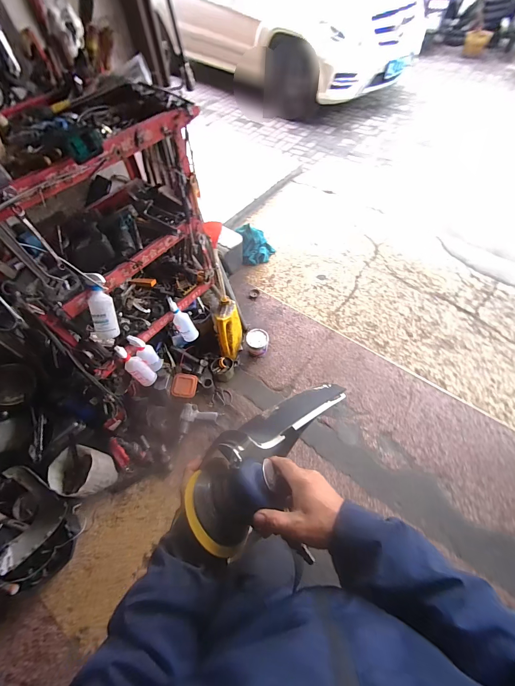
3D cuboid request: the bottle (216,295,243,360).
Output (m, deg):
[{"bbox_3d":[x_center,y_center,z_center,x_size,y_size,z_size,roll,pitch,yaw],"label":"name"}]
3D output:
[{"bbox_3d":[-0.138,-0.061,1.583,0.116,0.293,0.240,-4,57,1],"label":"bottle"}]

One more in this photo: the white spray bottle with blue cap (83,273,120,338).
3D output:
[{"bbox_3d":[-0.506,-0.117,0.972,0.068,0.217,0.083,-10,17,-9],"label":"white spray bottle with blue cap"}]

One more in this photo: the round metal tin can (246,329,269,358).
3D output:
[{"bbox_3d":[0.001,0.002,1.644,0.120,0.129,0.113,-1,57,2],"label":"round metal tin can"}]

